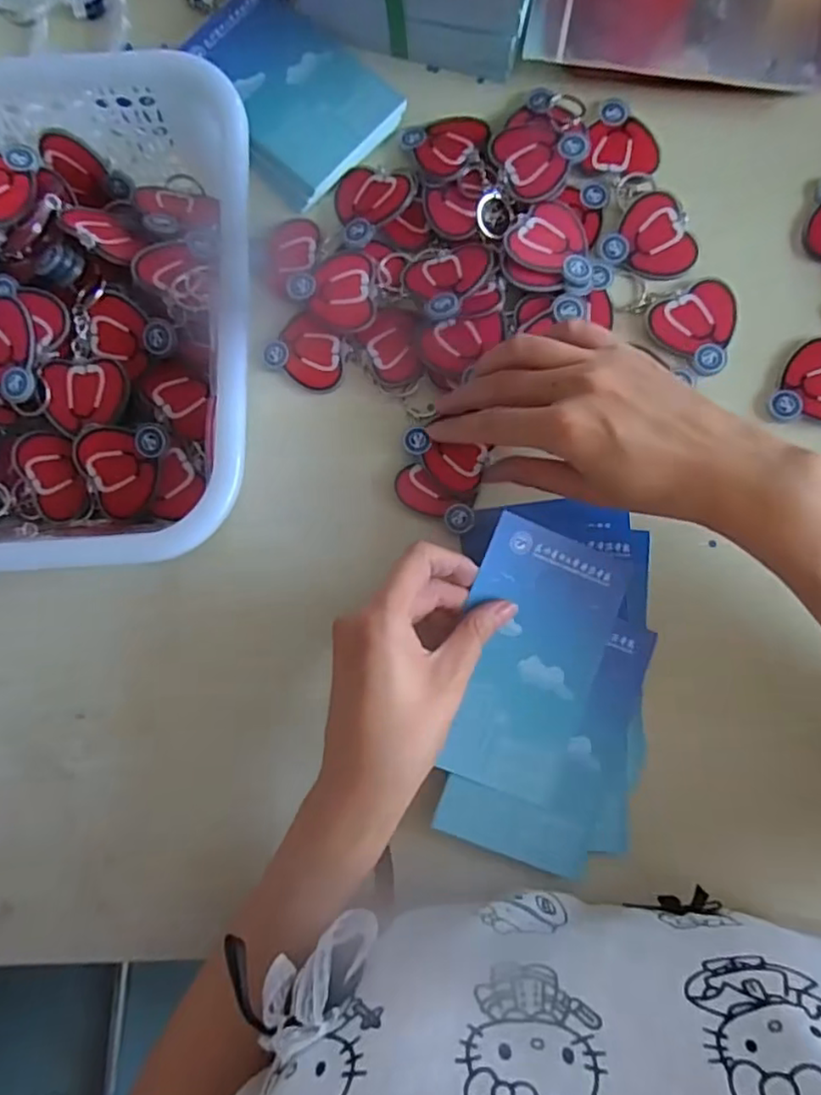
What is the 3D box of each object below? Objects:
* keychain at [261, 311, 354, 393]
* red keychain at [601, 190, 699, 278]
[{"bbox_3d":[-0.060,-0.116,0.380,0.046,0.005,0.036,34,86,6],"label":"keychain"},{"bbox_3d":[0.144,-0.180,0.374,0.048,0.005,0.048,40,87,7],"label":"red keychain"}]

